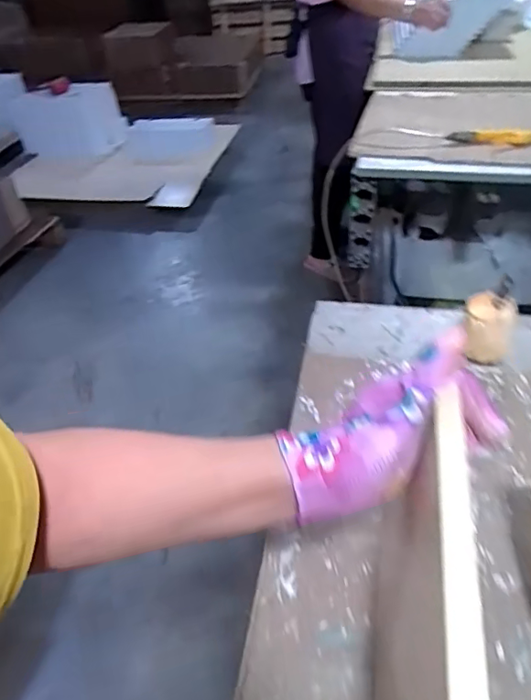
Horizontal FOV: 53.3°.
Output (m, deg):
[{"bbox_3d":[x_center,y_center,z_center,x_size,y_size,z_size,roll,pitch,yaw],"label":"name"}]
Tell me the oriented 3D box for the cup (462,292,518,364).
[{"bbox_3d":[0.259,-0.023,0.615,0.056,0.060,0.062,10,44,17],"label":"cup"}]

